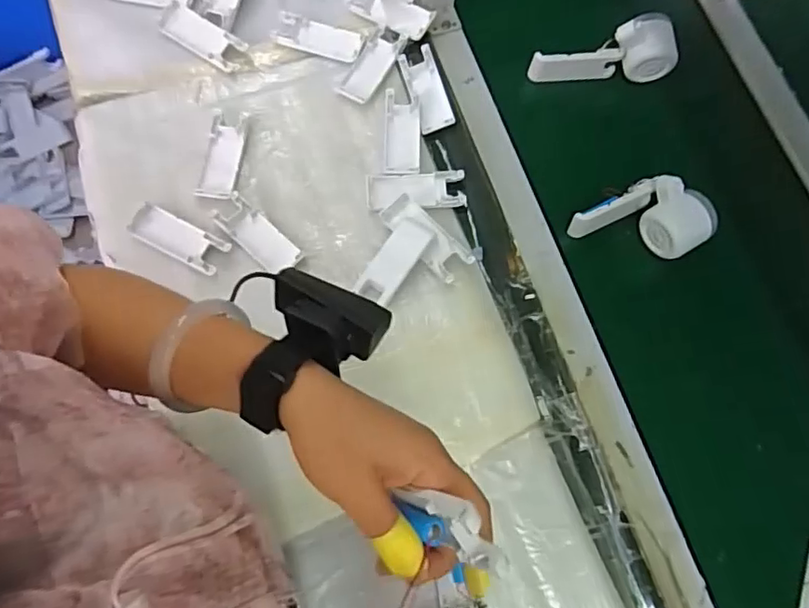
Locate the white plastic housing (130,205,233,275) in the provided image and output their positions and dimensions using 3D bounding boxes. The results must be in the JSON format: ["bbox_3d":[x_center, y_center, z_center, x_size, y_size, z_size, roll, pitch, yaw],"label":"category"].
[{"bbox_3d":[-0.234,-0.068,0.603,0.101,0.007,0.039,27,75,6],"label":"white plastic housing"}]

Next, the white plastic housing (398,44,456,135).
[{"bbox_3d":[0.025,-0.243,0.659,0.041,0.008,0.104,-15,75,-5],"label":"white plastic housing"}]

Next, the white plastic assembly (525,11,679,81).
[{"bbox_3d":[0.227,-0.285,0.676,0.160,0.064,0.043,-7,74,9],"label":"white plastic assembly"}]

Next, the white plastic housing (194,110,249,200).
[{"bbox_3d":[-0.195,-0.160,0.634,0.040,0.012,0.100,6,74,1],"label":"white plastic housing"}]

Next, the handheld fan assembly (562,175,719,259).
[{"bbox_3d":[0.254,-0.096,0.617,0.138,0.049,0.069,17,74,4],"label":"handheld fan assembly"}]

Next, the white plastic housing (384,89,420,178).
[{"bbox_3d":[-0.003,-0.190,0.643,0.038,0.004,0.103,0,74,-1],"label":"white plastic housing"}]

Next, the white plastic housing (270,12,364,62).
[{"bbox_3d":[-0.100,-0.308,0.676,0.102,0.008,0.042,19,74,4],"label":"white plastic housing"}]

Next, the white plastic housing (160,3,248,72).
[{"bbox_3d":[-0.231,-0.306,0.668,0.099,0.014,0.039,31,76,7],"label":"white plastic housing"}]

